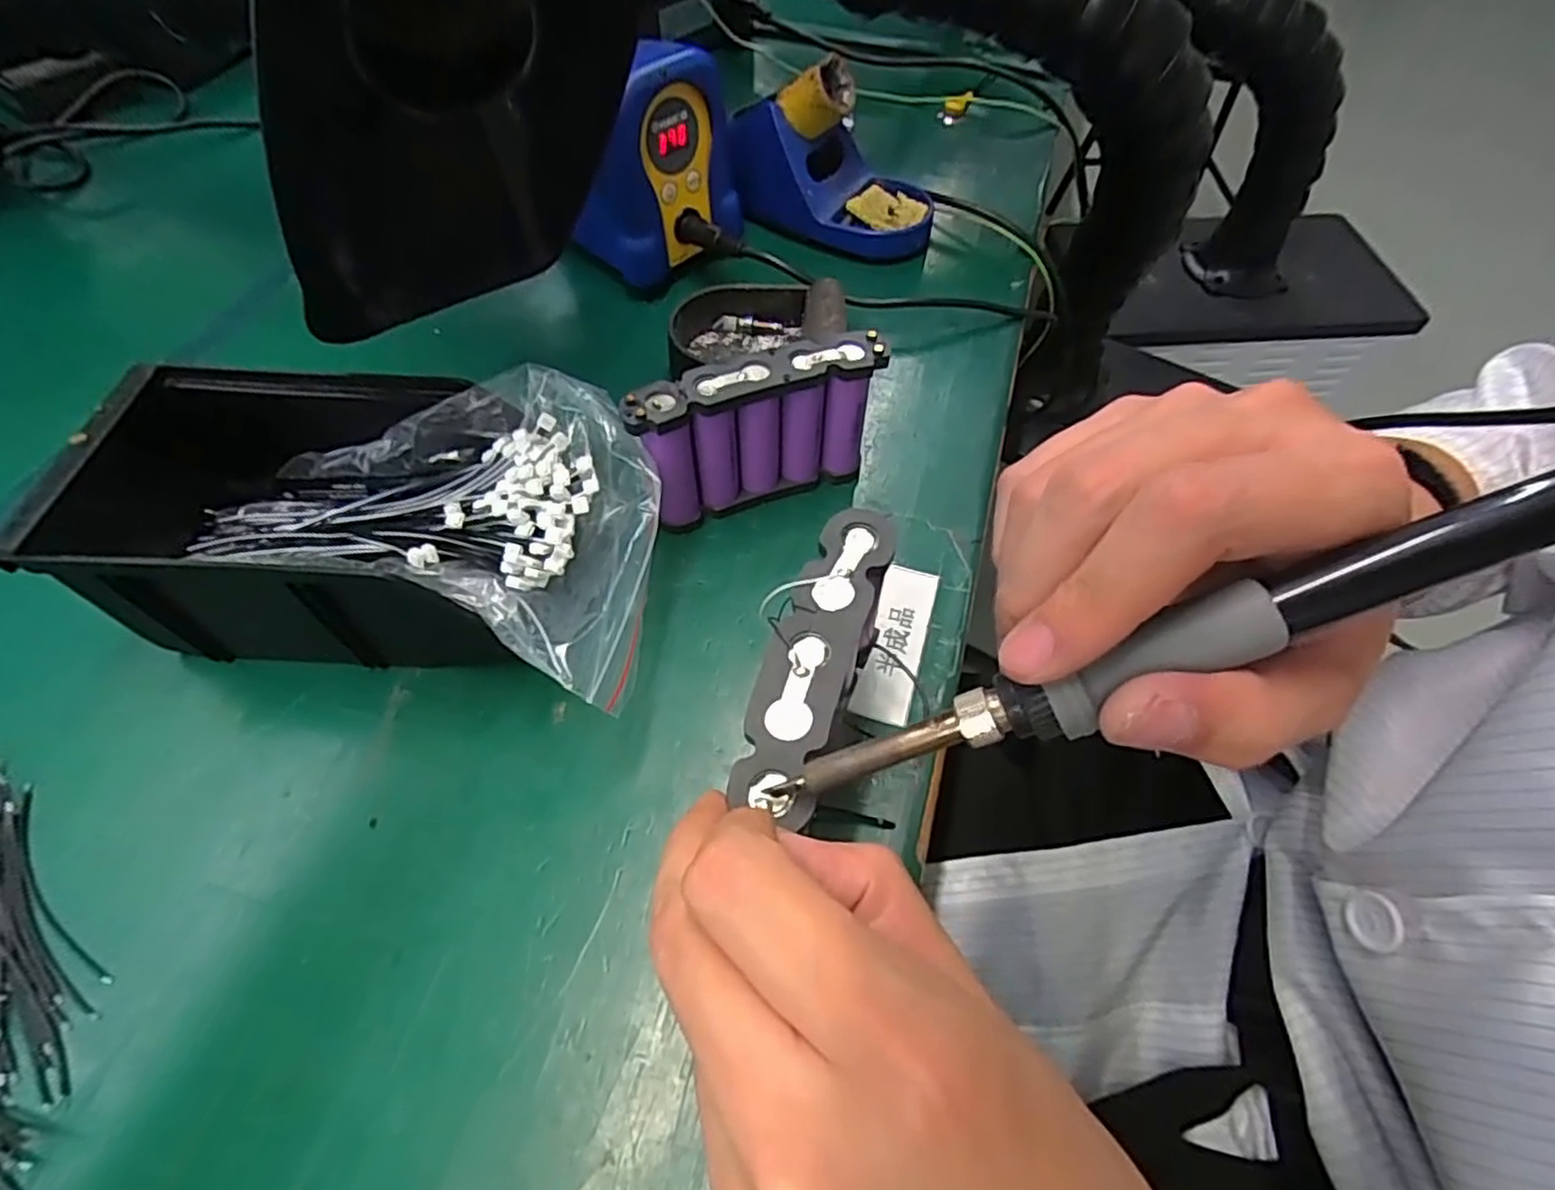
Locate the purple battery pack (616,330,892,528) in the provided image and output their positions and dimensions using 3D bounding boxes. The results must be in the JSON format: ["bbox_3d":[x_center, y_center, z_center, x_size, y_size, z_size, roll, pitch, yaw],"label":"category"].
[{"bbox_3d":[-0.010,-0.073,0.340,0.112,0.079,0.024,-19,58,-13],"label":"purple battery pack"}]

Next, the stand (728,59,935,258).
[{"bbox_3d":[0.037,-0.286,0.477,0.142,0.090,0.088,13,58,7],"label":"stand"}]

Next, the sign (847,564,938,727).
[{"bbox_3d":[0.054,0.019,0.323,0.025,0.004,0.080,15,57,10],"label":"sign"}]

